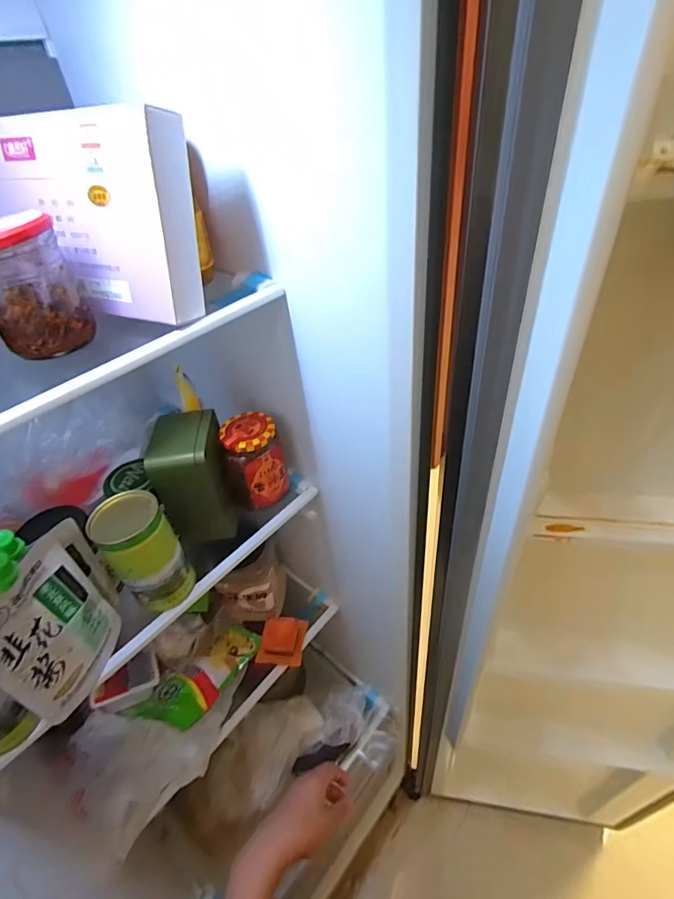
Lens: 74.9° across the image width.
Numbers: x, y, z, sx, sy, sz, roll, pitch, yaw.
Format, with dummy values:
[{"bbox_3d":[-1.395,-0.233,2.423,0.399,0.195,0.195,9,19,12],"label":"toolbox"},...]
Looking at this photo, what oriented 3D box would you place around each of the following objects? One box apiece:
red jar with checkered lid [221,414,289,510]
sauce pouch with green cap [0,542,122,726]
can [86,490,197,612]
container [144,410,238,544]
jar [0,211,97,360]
[{"bbox_3d":[-0.102,0.014,0.541,0.070,0.099,0.060,-15,42,-10],"label":"red jar with checkered lid"},{"bbox_3d":[-0.244,0.149,0.371,0.017,0.171,0.099,4,43,12],"label":"sauce pouch with green cap"},{"bbox_3d":[-0.196,0.106,0.452,0.059,0.120,0.061,-4,42,3],"label":"can"},{"bbox_3d":[-0.163,0.034,0.512,0.068,0.138,0.083,-9,42,-2],"label":"container"},{"bbox_3d":[-0.224,-0.117,0.323,0.062,0.088,0.059,-25,45,-19],"label":"jar"}]

